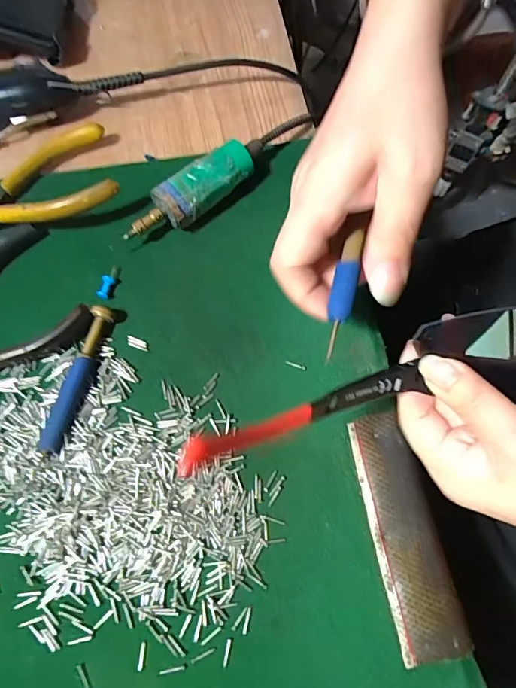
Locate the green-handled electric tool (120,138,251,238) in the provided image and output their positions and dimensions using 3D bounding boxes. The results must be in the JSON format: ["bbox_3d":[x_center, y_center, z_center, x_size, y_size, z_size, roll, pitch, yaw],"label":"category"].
[{"bbox_3d":[-0.042,-0.094,0.289,0.090,0.030,0.023,-38,75,-12],"label":"green-handled electric tool"}]

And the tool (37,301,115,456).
[{"bbox_3d":[-0.103,0.019,0.257,0.013,0.013,0.085,17,71,6],"label":"tool"}]

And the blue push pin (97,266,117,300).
[{"bbox_3d":[-0.093,-0.039,0.282,0.009,0.007,0.023,5,71,2],"label":"blue push pin"}]

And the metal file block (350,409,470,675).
[{"bbox_3d":[0.077,0.096,0.236,0.035,0.005,0.118,-10,71,-3],"label":"metal file block"}]

